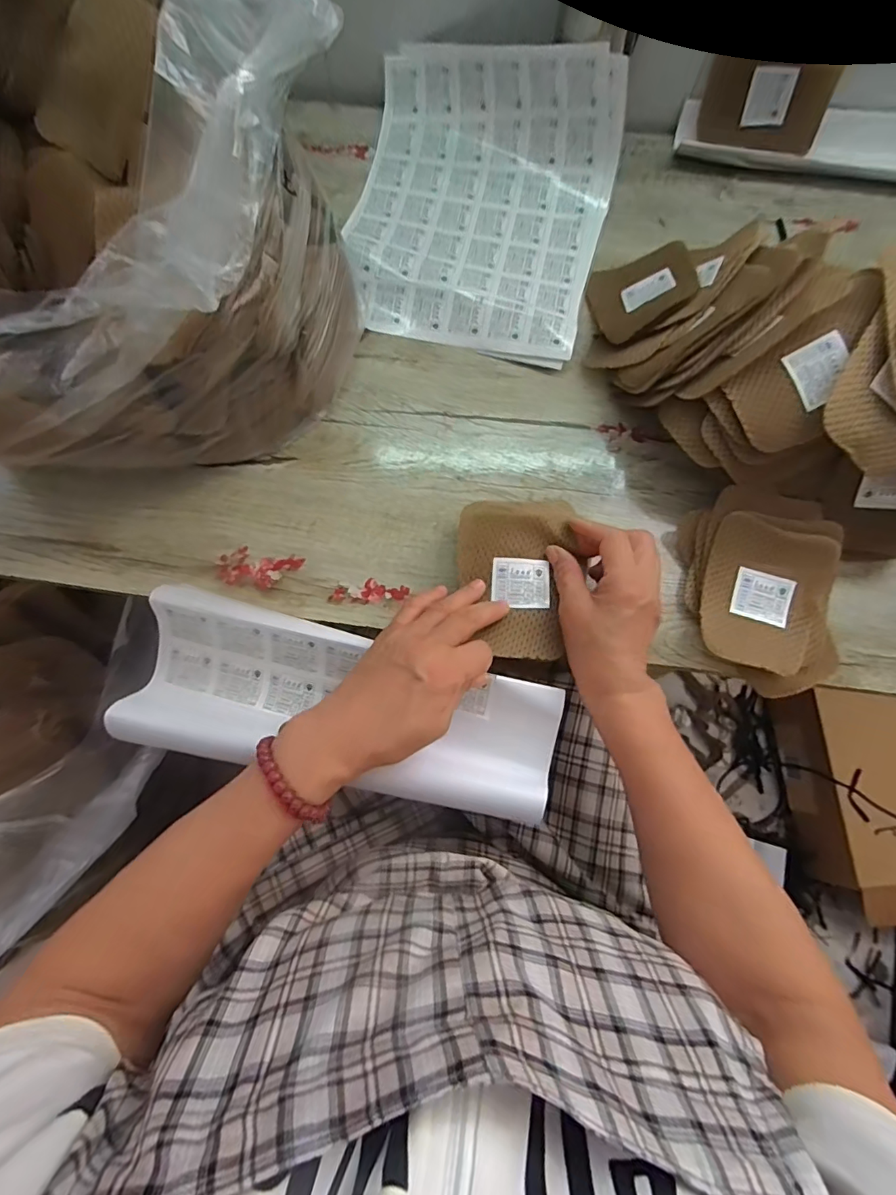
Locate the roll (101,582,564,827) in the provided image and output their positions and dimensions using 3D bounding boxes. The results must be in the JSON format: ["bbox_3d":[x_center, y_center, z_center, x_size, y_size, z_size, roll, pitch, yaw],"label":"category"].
[{"bbox_3d":[-0.083,0.091,0.405,0.326,0.085,0.116,12,75,11],"label":"roll"}]

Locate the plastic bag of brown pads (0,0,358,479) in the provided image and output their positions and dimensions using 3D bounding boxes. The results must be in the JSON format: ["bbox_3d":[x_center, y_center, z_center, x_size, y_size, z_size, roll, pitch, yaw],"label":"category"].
[{"bbox_3d":[-0.279,-0.252,0.348,0.431,0.256,0.318,-6,77,0],"label":"plastic bag of brown pads"}]

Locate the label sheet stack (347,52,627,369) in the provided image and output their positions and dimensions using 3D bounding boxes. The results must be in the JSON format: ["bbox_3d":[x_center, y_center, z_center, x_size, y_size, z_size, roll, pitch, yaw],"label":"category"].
[{"bbox_3d":[0.027,-0.407,0.501,0.262,0.094,0.314,15,75,4],"label":"label sheet stack"}]

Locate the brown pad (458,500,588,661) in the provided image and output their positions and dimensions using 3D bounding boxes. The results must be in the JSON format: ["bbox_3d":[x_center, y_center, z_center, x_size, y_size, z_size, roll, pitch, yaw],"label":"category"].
[{"bbox_3d":[0.059,-0.017,0.405,0.096,0.018,0.131,-3,75,-1],"label":"brown pad"}]

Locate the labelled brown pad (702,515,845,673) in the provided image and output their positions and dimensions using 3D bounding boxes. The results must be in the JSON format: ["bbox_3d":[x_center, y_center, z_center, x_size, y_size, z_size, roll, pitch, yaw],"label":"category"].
[{"bbox_3d":[0.259,-0.001,0.415,0.097,0.014,0.115,16,83,2],"label":"labelled brown pad"}]

